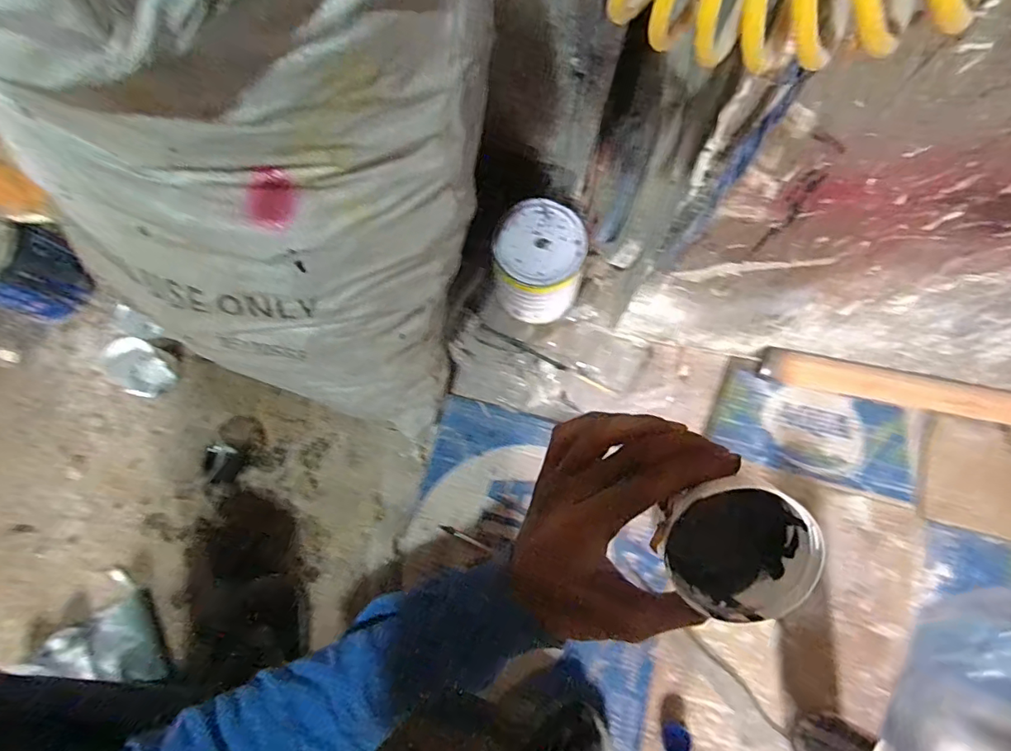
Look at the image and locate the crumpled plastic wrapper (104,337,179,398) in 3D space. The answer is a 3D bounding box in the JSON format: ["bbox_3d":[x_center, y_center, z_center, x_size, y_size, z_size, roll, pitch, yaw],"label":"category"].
[{"bbox_3d":[-0.453,-0.008,0.650,0.087,0.036,0.060,24,75,5],"label":"crumpled plastic wrapper"}]

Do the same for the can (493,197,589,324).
[{"bbox_3d":[0.039,-0.133,0.644,0.100,0.122,0.103,0,75,-2],"label":"can"}]

